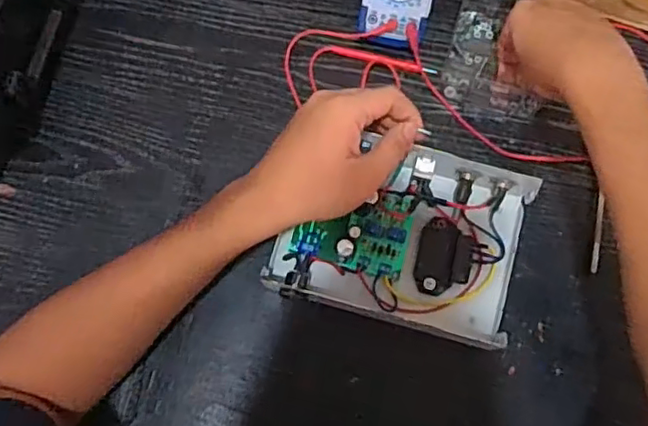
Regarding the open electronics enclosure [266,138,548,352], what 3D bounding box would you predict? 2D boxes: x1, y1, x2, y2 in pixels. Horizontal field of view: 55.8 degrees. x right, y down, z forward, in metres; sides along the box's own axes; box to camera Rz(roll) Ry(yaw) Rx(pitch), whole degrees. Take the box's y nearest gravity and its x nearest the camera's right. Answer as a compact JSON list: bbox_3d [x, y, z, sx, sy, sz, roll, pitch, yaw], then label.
[{"bbox_3d":[0.068,0.019,0.525,0.202,0.045,0.148,14,78,3],"label":"open electronics enclosure"}]

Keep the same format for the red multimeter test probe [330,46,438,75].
[{"bbox_3d":[0.056,-0.144,0.582,0.102,0.013,0.010,16,78,3],"label":"red multimeter test probe"}]

